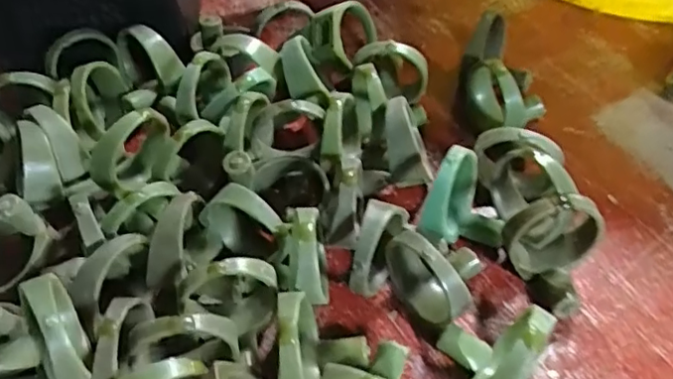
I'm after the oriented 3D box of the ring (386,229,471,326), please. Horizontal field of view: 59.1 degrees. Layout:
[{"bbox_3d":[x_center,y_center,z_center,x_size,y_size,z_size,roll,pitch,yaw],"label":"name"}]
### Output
[{"bbox_3d":[0.025,0.024,0.159,0.009,0.030,0.025,-32,57,-20],"label":"ring"}]

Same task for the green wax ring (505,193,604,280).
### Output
[{"bbox_3d":[0.062,0.013,0.165,0.029,0.029,0.009,-11,52,-5],"label":"green wax ring"}]

